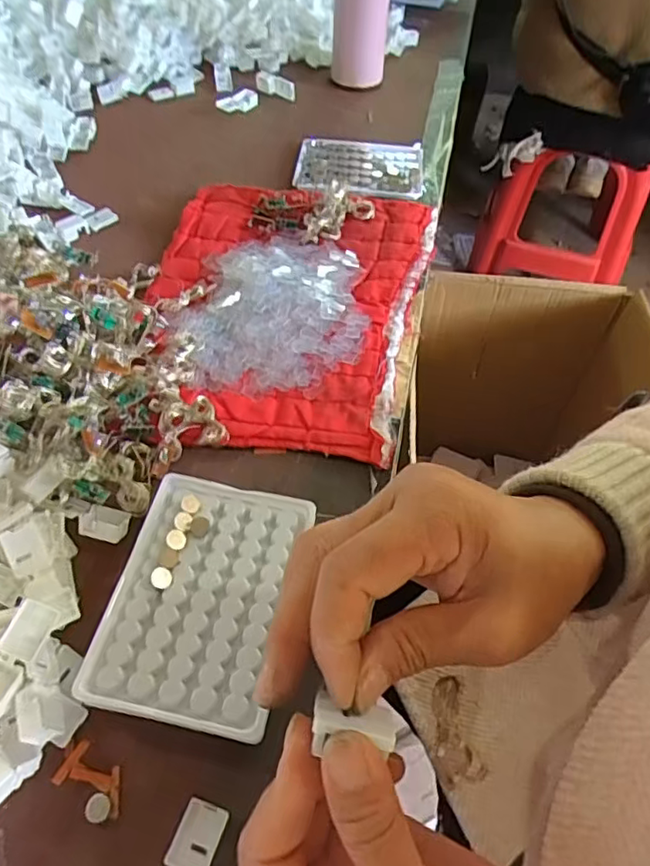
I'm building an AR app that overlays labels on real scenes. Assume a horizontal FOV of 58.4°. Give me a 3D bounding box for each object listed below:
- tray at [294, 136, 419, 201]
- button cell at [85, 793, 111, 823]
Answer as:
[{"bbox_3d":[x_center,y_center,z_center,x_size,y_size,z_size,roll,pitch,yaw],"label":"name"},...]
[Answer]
[{"bbox_3d":[0.037,-0.280,0.607,0.131,0.011,0.107,2,54,-1],"label":"tray"},{"bbox_3d":[-0.107,0.176,0.273,0.011,0.004,0.011,14,54,7],"label":"button cell"}]

